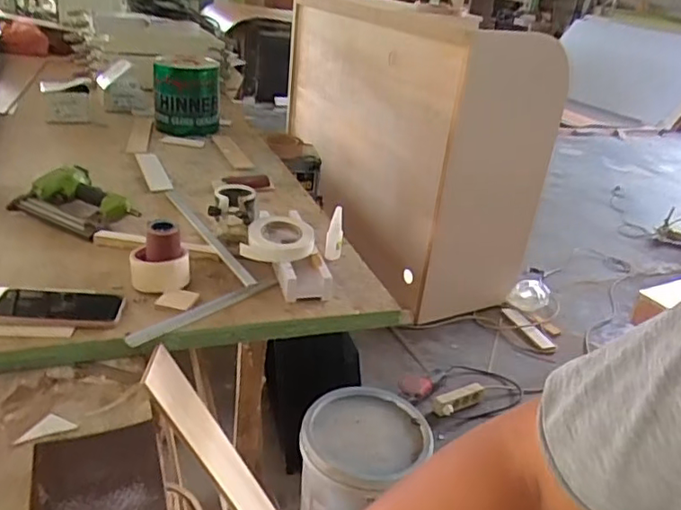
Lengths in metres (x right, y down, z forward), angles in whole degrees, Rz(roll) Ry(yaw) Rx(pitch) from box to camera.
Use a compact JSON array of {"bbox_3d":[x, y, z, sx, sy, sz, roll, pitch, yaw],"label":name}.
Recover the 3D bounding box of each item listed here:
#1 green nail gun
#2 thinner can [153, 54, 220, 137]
[{"bbox_3d":[-0.500,-0.101,1.107,0.214,0.058,0.156,20,29,25],"label":"green nail gun"},{"bbox_3d":[-0.435,-0.452,1.644,0.180,0.194,0.193,-2,28,-18],"label":"thinner can"}]

